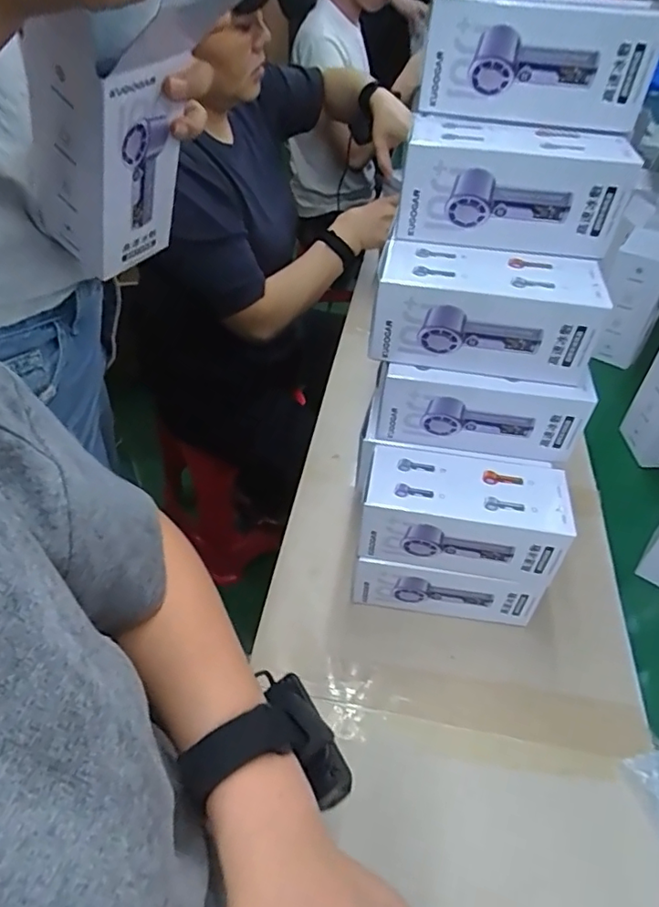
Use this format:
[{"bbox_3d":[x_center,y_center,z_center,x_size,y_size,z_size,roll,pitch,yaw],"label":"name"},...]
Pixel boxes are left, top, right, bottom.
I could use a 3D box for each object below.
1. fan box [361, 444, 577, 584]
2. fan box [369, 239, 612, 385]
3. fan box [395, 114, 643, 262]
[{"bbox_3d":[0.110,0.051,0.469,0.159,0.078,0.067,9,43,7],"label":"fan box"},{"bbox_3d":[0.118,-0.109,0.435,0.158,0.074,0.066,8,43,5],"label":"fan box"},{"bbox_3d":[0.139,-0.207,0.434,0.164,0.071,0.089,14,44,12],"label":"fan box"}]

